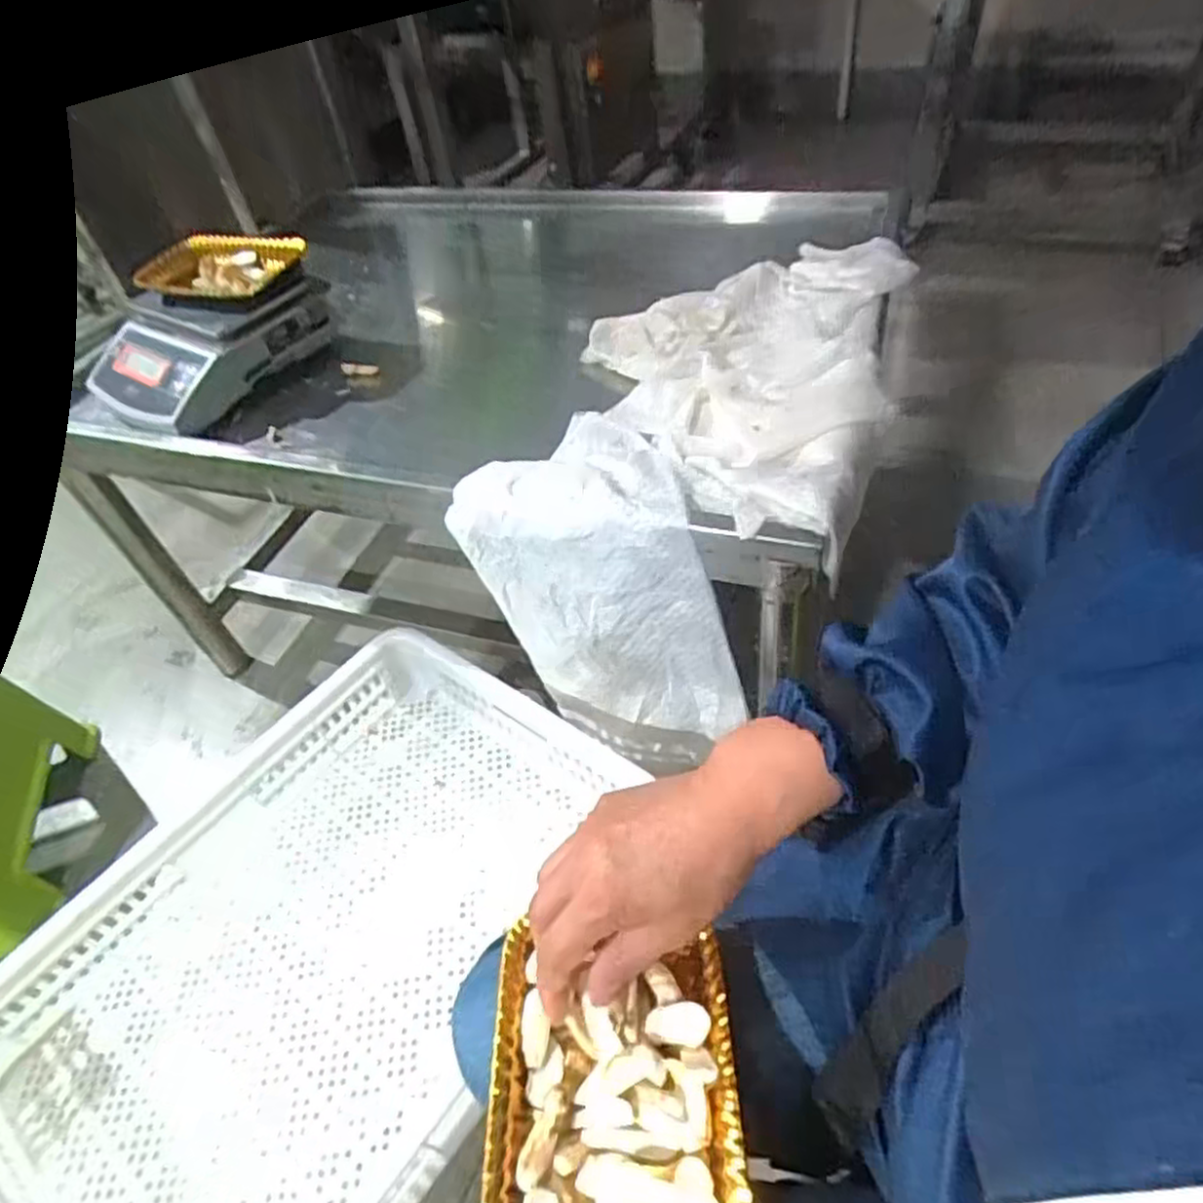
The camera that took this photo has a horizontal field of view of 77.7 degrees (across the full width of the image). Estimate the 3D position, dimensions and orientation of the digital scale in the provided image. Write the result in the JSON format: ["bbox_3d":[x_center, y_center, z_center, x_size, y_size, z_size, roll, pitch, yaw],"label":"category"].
[{"bbox_3d":[-0.459,-0.308,0.867,0.188,0.081,0.240,26,54,28],"label":"digital scale"}]

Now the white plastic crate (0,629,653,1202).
[{"bbox_3d":[-0.272,0.324,0.713,0.411,0.107,0.591,24,56,28],"label":"white plastic crate"}]

